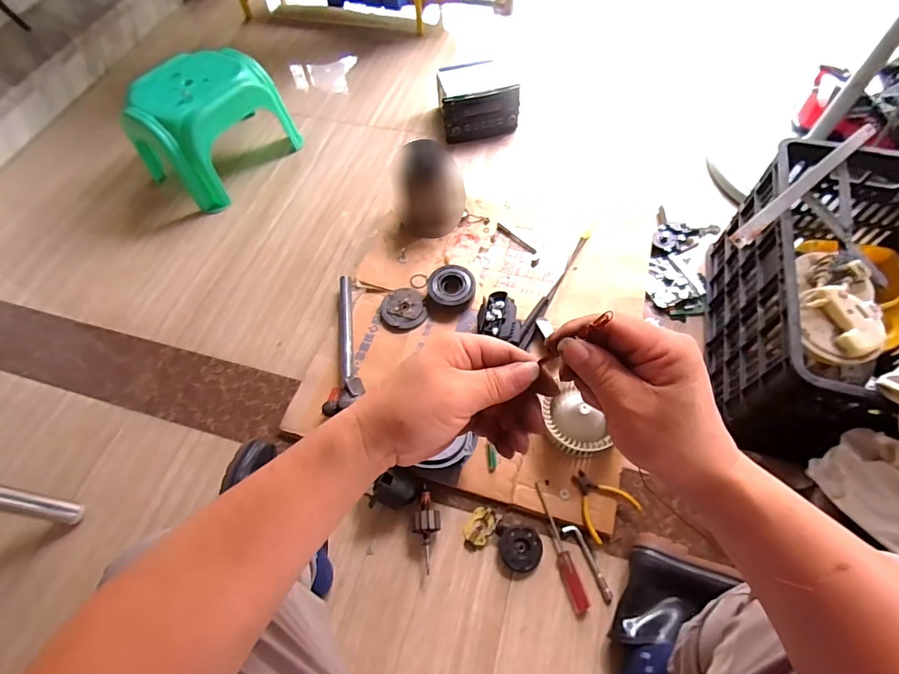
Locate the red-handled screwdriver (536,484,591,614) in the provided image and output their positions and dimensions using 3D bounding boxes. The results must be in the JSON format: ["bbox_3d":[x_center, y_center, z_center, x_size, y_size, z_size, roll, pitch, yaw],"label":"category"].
[{"bbox_3d":[0.178,0.339,0.717,0.027,0.017,0.193,-16,60,-6],"label":"red-handled screwdriver"}]

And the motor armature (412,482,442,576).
[{"bbox_3d":[-0.037,0.313,0.725,0.043,0.041,0.129,-5,61,0],"label":"motor armature"}]

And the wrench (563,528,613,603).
[{"bbox_3d":[0.224,0.361,0.705,0.023,0.013,0.121,-23,61,-10],"label":"wrench"}]

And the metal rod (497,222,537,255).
[{"bbox_3d":[0.151,-0.223,1.005,0.017,0.005,0.116,-39,65,-18],"label":"metal rod"}]

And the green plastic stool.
[{"bbox_3d":[-0.641,-0.561,1.168,0.274,0.216,0.346,27,65,18],"label":"green plastic stool"}]

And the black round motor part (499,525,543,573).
[{"bbox_3d":[0.117,0.345,0.718,0.068,0.016,0.067,-1,60,2],"label":"black round motor part"}]

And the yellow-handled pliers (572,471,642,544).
[{"bbox_3d":[0.247,0.271,0.732,0.091,0.013,0.100,-34,64,-15],"label":"yellow-handled pliers"}]

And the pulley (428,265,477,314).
[{"bbox_3d":[0.004,-0.108,0.951,0.098,0.041,0.106,-6,60,-1],"label":"pulley"}]

